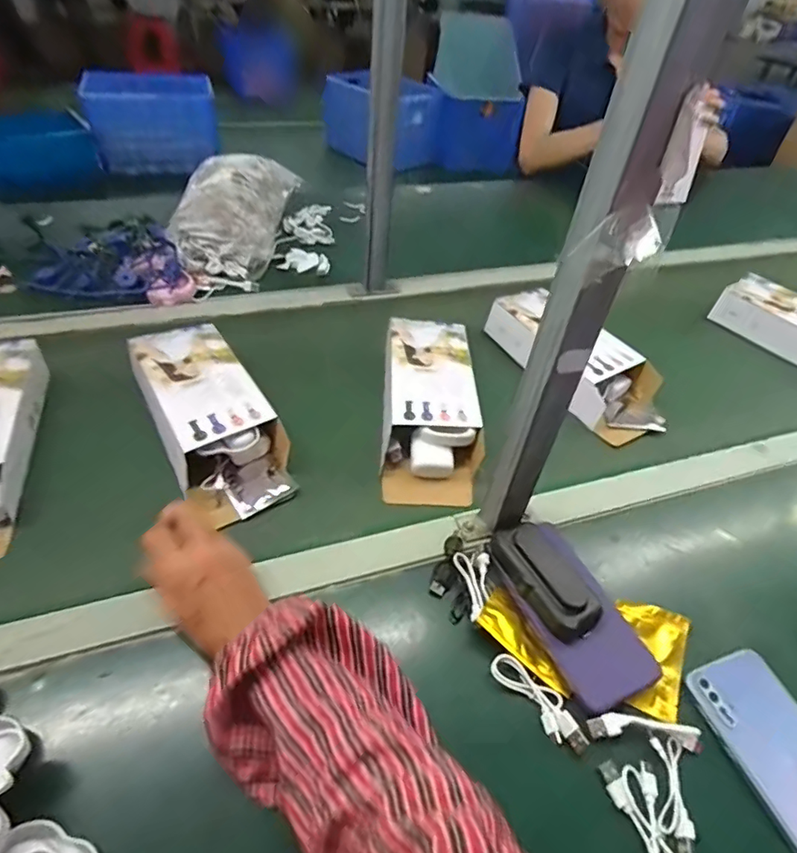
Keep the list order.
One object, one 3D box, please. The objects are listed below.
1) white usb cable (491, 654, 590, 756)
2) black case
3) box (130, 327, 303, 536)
[{"bbox_3d":[0.113,0.218,0.414,0.029,0.012,0.086,-35,61,-24],"label":"white usb cable"},{"bbox_3d":[0.131,0.137,0.468,0.052,0.032,0.108,-26,57,-19],"label":"black case"},{"bbox_3d":[-0.216,-0.013,0.585,0.122,0.062,0.262,-25,57,-19],"label":"box"}]

